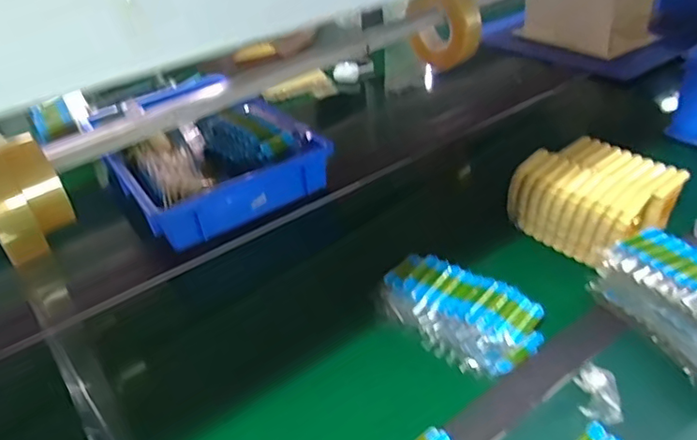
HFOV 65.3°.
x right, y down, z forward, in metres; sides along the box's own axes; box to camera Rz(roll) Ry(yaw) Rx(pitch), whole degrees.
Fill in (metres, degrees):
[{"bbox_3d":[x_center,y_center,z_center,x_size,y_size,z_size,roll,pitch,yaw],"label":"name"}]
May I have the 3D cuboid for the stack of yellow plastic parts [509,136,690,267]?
[{"bbox_3d":[0.339,-0.030,0.753,0.175,0.090,0.162,-29,41,-28],"label":"stack of yellow plastic parts"}]

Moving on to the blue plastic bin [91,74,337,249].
[{"bbox_3d":[-0.250,-0.118,0.941,0.290,0.106,0.397,-25,40,-24],"label":"blue plastic bin"}]

